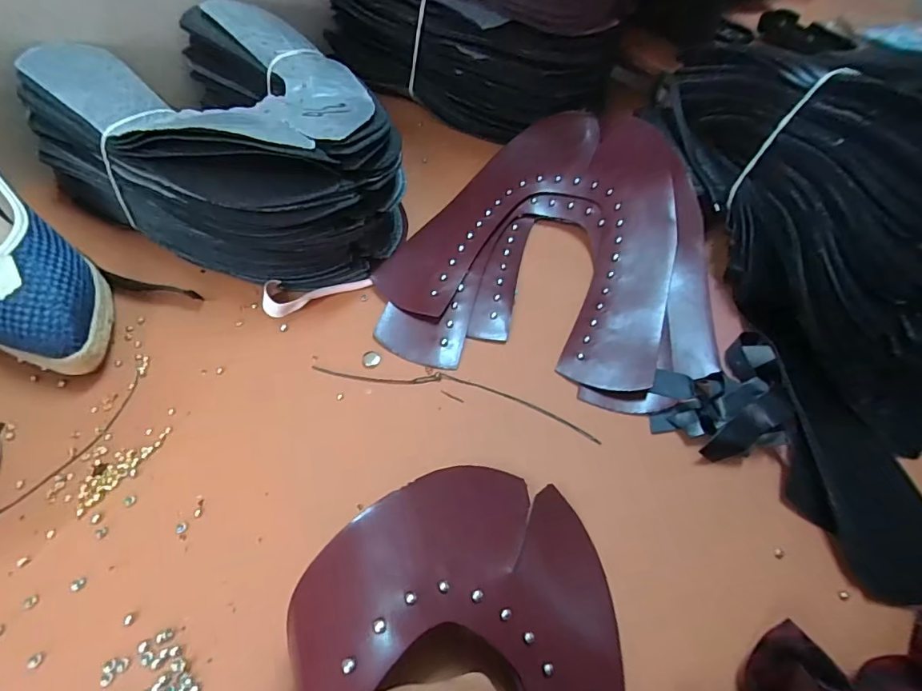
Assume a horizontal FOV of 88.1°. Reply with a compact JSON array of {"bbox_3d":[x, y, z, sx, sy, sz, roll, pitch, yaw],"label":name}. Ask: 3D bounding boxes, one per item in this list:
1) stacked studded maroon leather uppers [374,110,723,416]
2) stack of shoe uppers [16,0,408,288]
[{"bbox_3d":[0.089,-0.103,0.409,0.263,0.039,0.307,14,56,5],"label":"stacked studded maroon leather uppers"},{"bbox_3d":[-0.179,-0.177,0.391,0.291,0.113,0.211,27,58,14],"label":"stack of shoe uppers"}]

